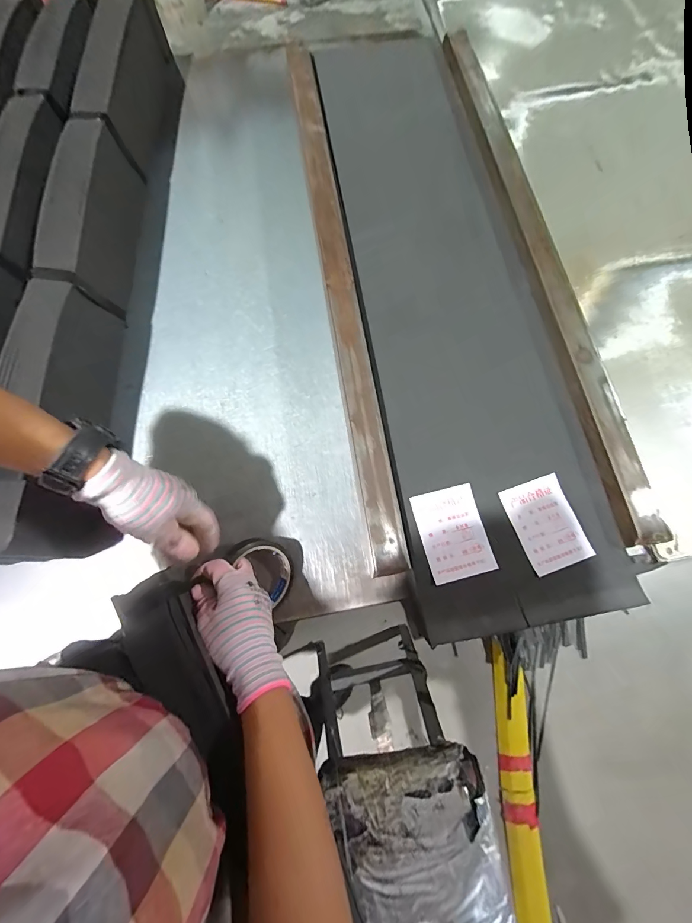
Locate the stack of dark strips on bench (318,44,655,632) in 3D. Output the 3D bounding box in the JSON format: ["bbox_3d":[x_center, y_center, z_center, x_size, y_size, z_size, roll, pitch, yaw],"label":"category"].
[{"bbox_3d":[0.143,-0.244,0.514,0.252,0.053,0.900,-8,76,-6],"label":"stack of dark strips on bench"}]

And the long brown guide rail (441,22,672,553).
[{"bbox_3d":[0.276,-0.343,0.517,0.046,0.023,0.925,-10,75,-2],"label":"long brown guide rail"}]

